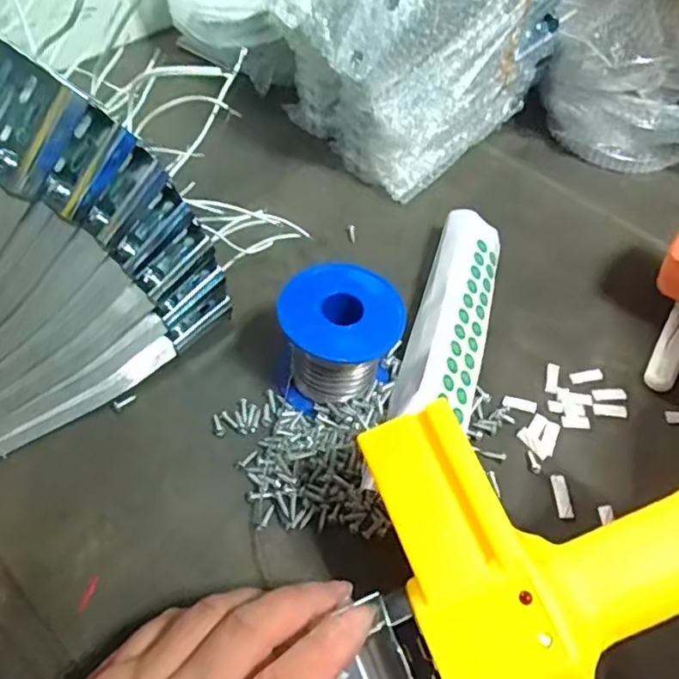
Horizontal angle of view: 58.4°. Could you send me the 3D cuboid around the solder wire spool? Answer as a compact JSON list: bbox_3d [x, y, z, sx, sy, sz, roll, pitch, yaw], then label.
[{"bbox_3d":[-0.001,0.003,0.334,0.062,0.068,0.063,2,53,-3],"label":"solder wire spool"}]

